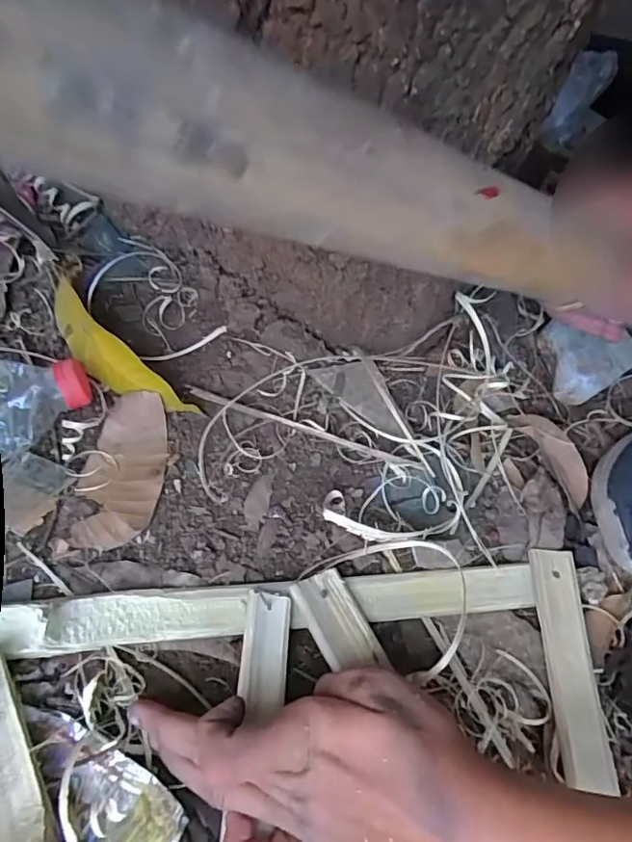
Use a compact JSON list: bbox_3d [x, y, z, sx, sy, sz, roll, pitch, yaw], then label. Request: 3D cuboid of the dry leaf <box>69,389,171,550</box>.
[{"bbox_3d":[-0.121,0.028,0.344,0.047,0.020,0.099,1,55,-4],"label":"dry leaf"}]

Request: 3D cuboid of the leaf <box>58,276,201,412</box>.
[{"bbox_3d":[-0.131,-0.041,0.358,0.115,0.048,0.023,39,60,5],"label":"leaf"}]

